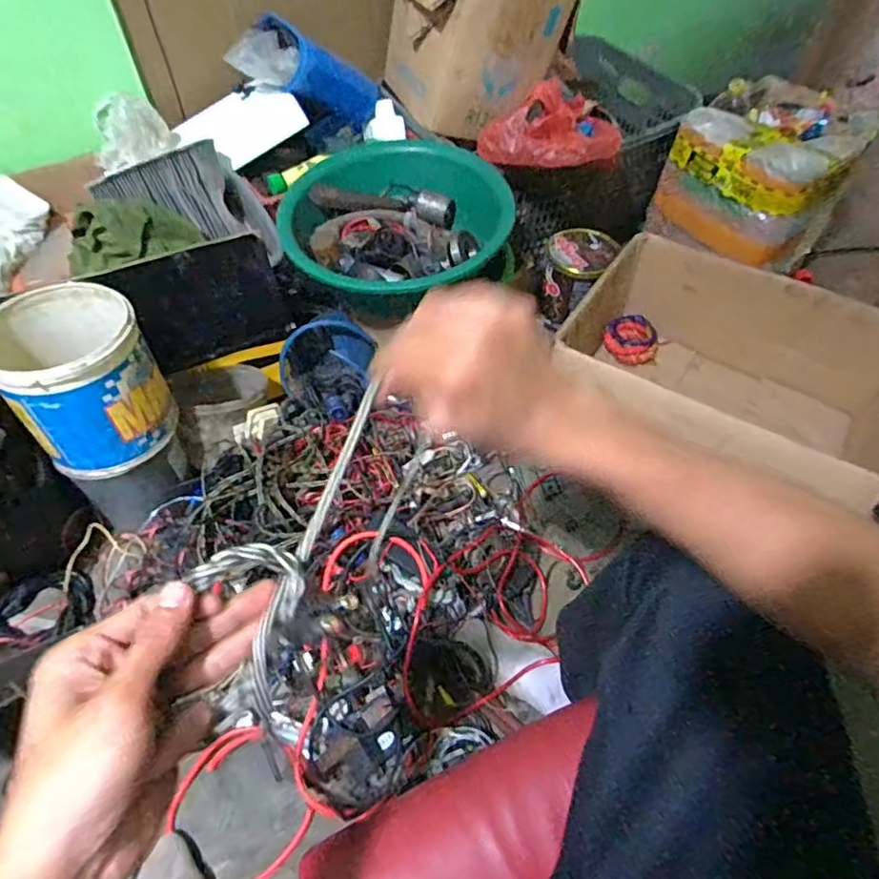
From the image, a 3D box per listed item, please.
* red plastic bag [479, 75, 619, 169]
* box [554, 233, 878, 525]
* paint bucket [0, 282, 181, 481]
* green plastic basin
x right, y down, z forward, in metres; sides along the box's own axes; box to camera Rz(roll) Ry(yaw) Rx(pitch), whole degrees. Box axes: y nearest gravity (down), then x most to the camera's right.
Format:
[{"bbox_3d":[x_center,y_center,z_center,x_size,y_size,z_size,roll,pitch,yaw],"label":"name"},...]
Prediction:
[{"bbox_3d":[0.187,-0.528,0.972,0.224,0.077,0.189,7,54,6],"label":"red plastic bag"},{"bbox_3d":[0.502,-0.049,0.956,0.616,0.228,0.412,29,59,20],"label":"box"},{"bbox_3d":[-0.477,-0.081,0.787,0.178,0.179,0.185,-31,59,-20],"label":"paint bucket"},{"bbox_3d":[-0.074,-0.353,0.997,0.356,0.168,0.356,0,54,1],"label":"green plastic basin"}]

